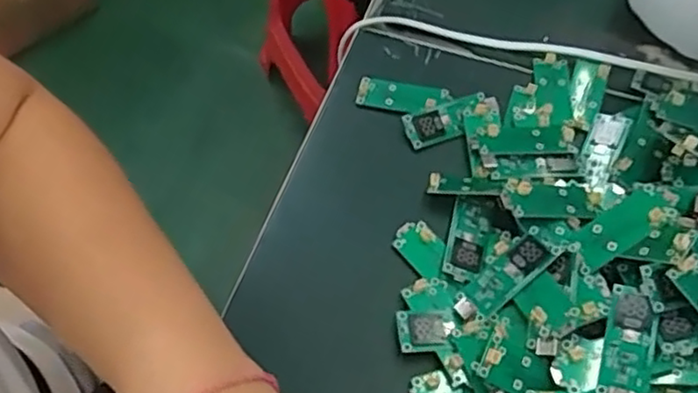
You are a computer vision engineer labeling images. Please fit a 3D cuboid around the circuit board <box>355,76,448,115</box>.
[{"bbox_3d":[0.027,-0.053,0.362,0.046,0.007,0.020,17,60,9],"label":"circuit board"}]

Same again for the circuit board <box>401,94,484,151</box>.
[{"bbox_3d":[0.051,-0.040,0.352,0.044,0.006,0.019,-15,60,-10],"label":"circuit board"}]

